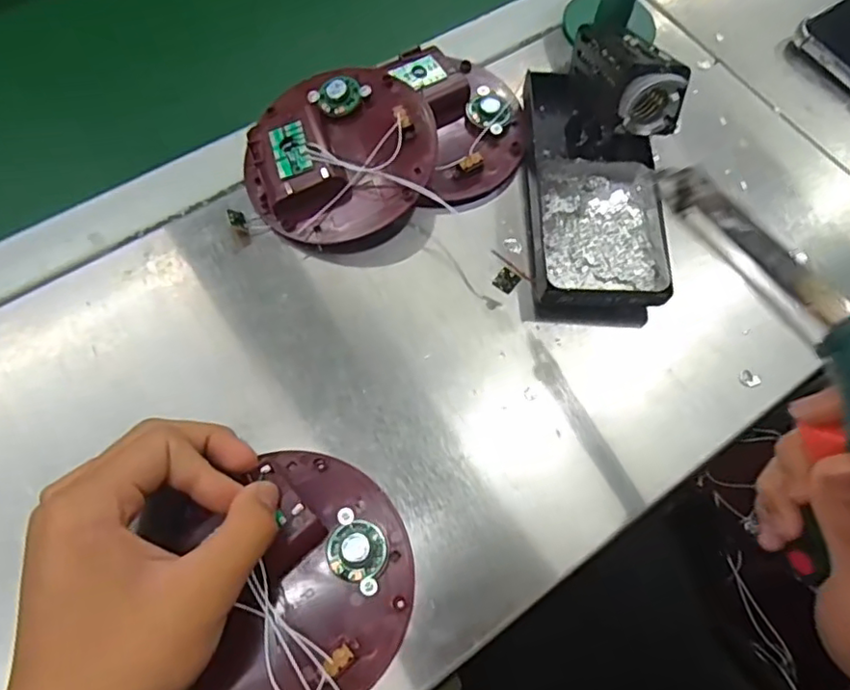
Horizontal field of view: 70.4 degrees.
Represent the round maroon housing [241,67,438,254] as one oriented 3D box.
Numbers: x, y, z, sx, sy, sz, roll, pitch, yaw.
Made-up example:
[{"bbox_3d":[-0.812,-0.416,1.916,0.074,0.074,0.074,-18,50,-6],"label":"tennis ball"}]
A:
[{"bbox_3d":[-0.054,-0.120,0.373,0.114,0.036,0.109,1,66,-3],"label":"round maroon housing"}]

